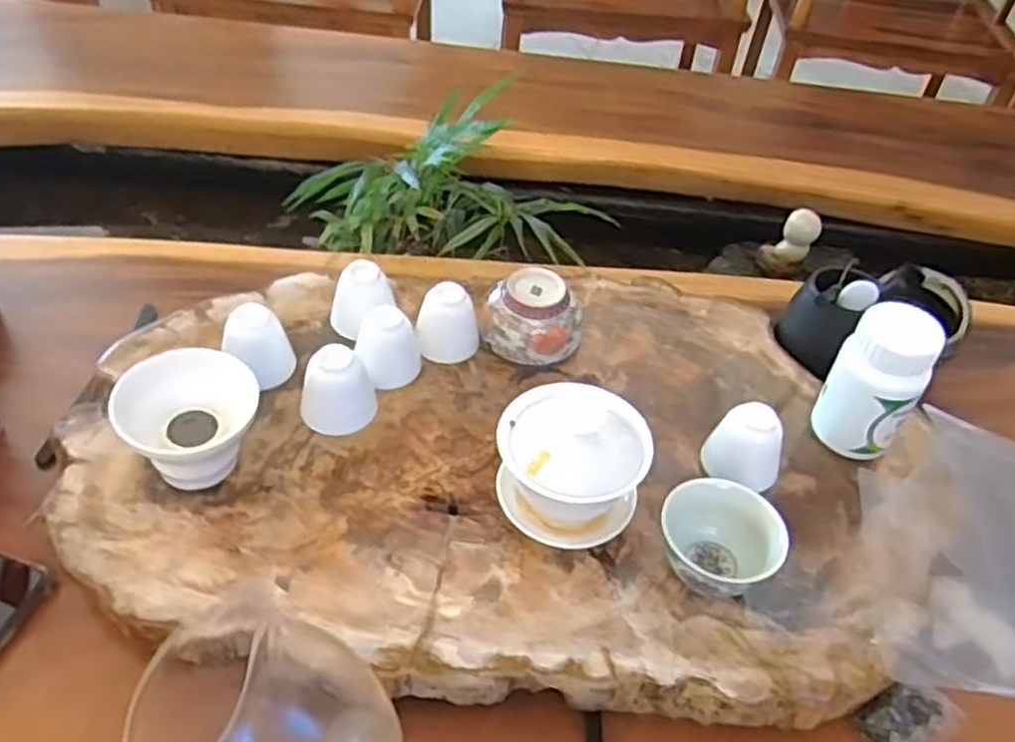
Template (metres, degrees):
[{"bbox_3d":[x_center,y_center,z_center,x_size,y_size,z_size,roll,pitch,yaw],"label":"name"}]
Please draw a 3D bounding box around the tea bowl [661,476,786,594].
[{"bbox_3d":[0.127,0.108,0.477,0.071,0.052,0.061,19,48,12],"label":"tea bowl"}]

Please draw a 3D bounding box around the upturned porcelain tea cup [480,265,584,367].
[{"bbox_3d":[0.018,-0.042,0.624,0.073,0.050,0.068,3,47,-3],"label":"upturned porcelain tea cup"}]

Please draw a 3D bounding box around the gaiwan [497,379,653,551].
[{"bbox_3d":[0.040,0.059,0.499,0.093,0.092,0.078,15,47,8],"label":"gaiwan"}]

